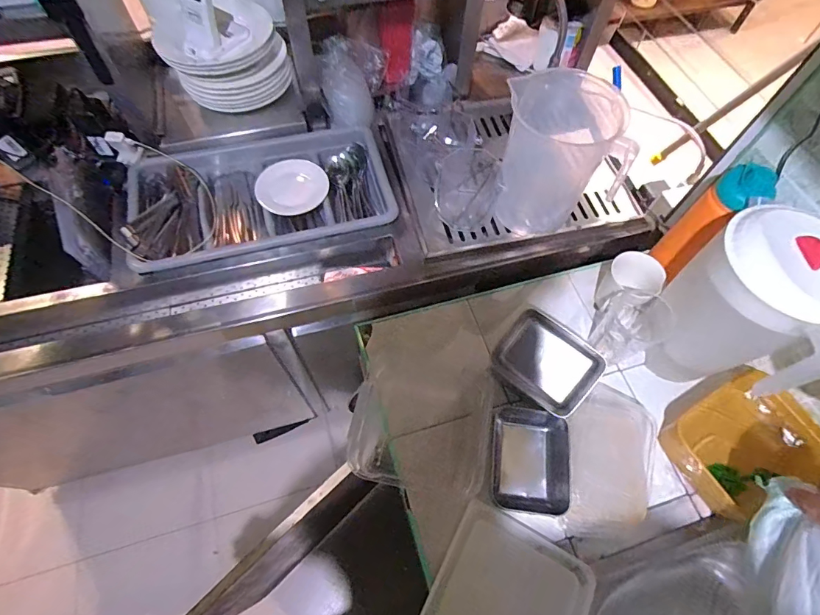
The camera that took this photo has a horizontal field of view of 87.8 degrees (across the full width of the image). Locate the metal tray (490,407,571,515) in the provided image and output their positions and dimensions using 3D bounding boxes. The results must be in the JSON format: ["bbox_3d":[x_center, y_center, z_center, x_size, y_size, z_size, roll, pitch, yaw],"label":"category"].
[{"bbox_3d":[0.167,0.217,0.609,0.104,0.044,0.134,6,63,2],"label":"metal tray"}]

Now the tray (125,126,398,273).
[{"bbox_3d":[-0.315,-0.246,0.907,0.522,0.098,0.281,-15,64,-9],"label":"tray"}]

